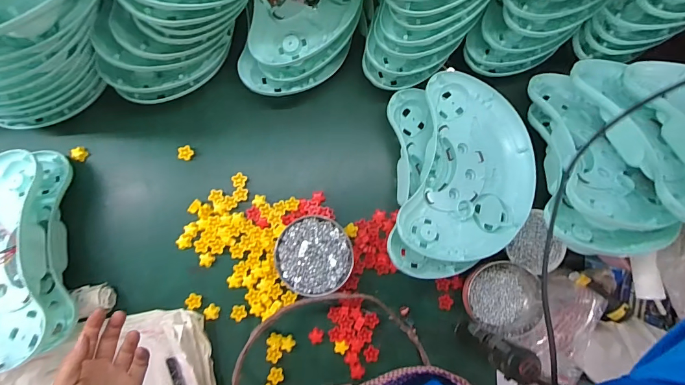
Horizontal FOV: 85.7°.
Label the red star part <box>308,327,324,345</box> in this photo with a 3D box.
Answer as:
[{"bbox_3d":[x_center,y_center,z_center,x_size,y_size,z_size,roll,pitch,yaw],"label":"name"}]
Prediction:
[{"bbox_3d":[-0.046,0.256,0.659,0.027,0.004,0.028,-22,84,-7],"label":"red star part"}]

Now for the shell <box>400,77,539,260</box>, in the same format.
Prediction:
[{"bbox_3d":[0.228,-0.041,0.652,0.221,0.054,0.328,16,81,-2],"label":"shell"}]

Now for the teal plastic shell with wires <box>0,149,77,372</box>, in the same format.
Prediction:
[{"bbox_3d":[-0.563,0.107,0.597,0.228,0.117,0.329,-12,83,-6],"label":"teal plastic shell with wires"}]

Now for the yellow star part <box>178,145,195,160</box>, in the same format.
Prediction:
[{"bbox_3d":[-0.293,-0.073,0.690,0.024,0.021,0.027,38,81,2],"label":"yellow star part"}]

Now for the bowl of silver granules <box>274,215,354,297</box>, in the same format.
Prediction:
[{"bbox_3d":[-0.050,0.111,0.654,0.129,0.042,0.131,1,82,-4],"label":"bowl of silver granules"}]

